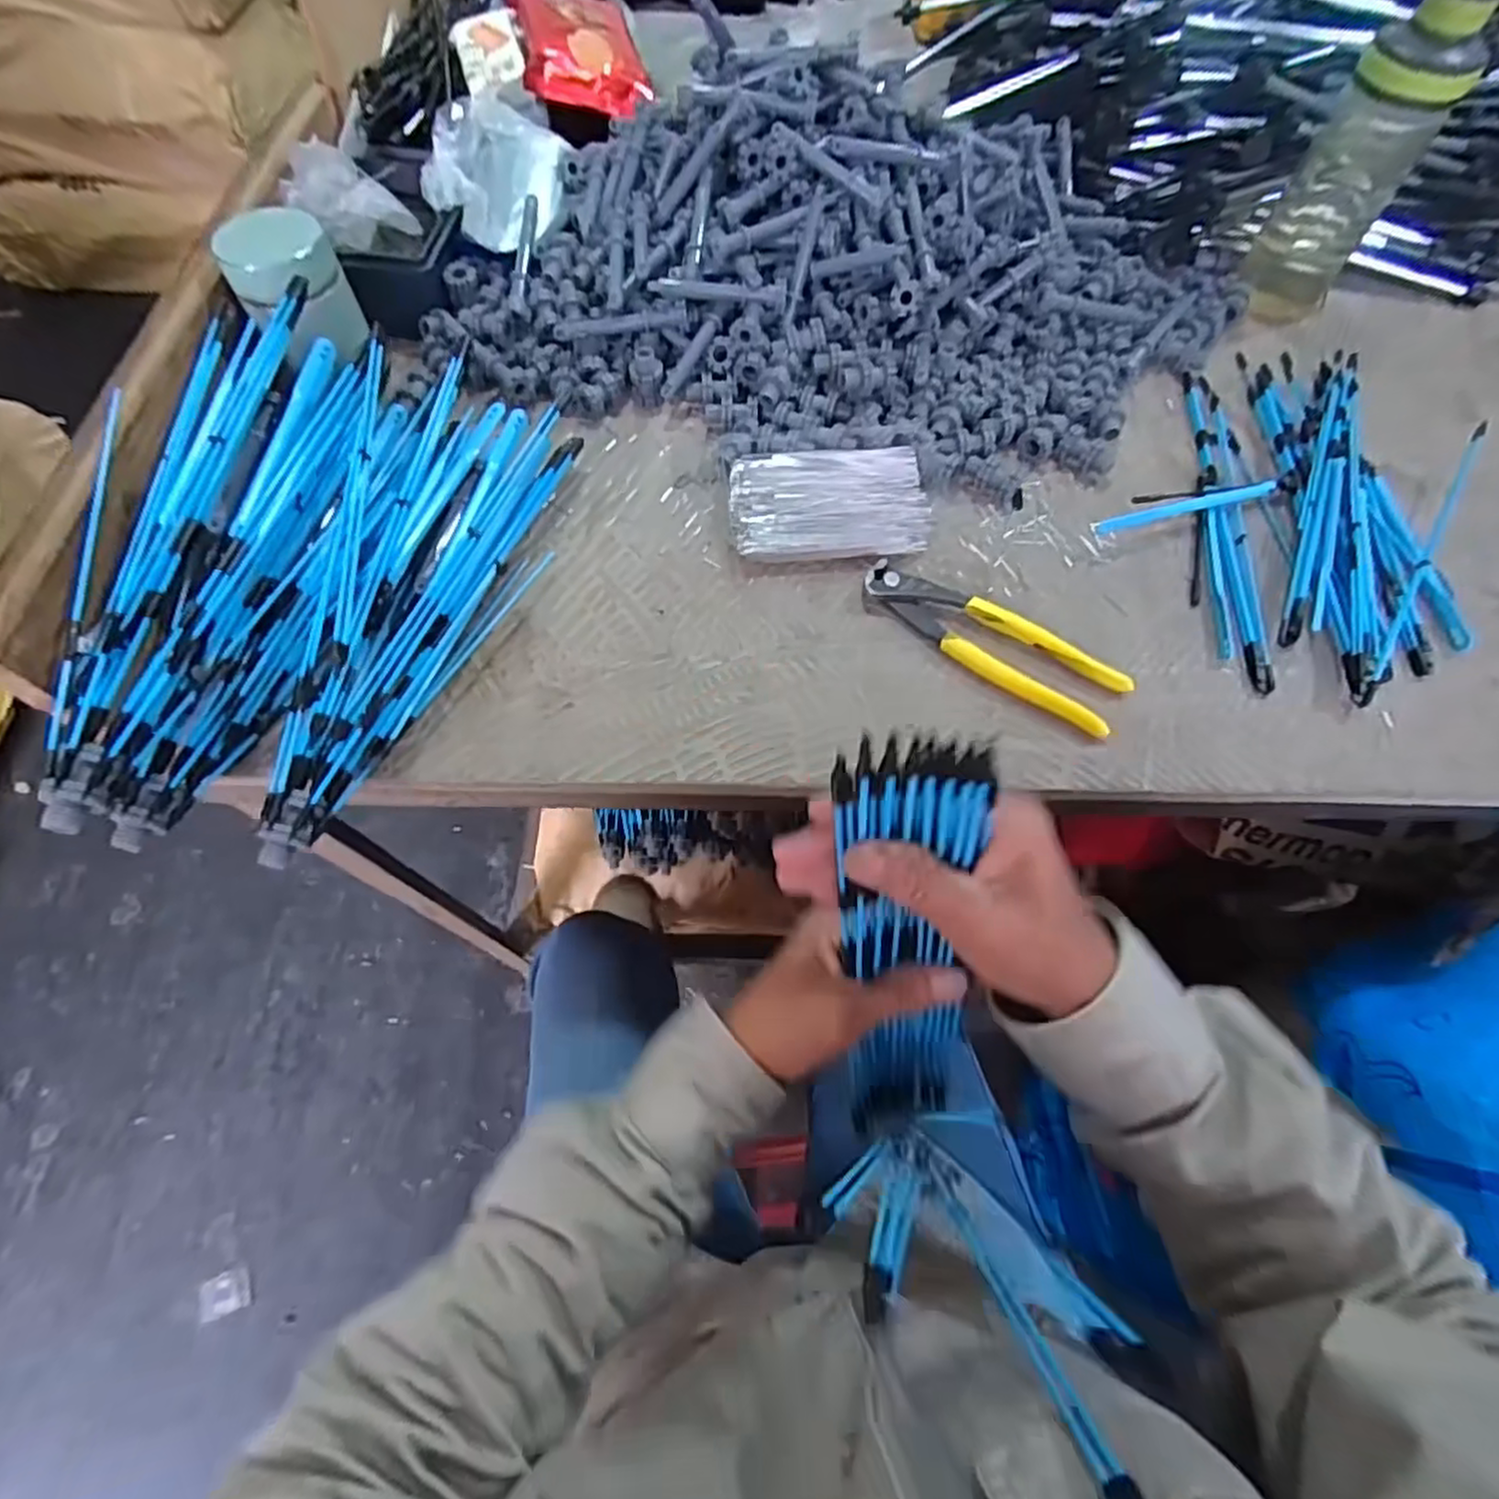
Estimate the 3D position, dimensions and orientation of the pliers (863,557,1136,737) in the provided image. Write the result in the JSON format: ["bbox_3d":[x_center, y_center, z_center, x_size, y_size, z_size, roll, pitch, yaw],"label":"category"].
[{"bbox_3d":[0.145,-0.066,0.441,0.166,0.014,0.044,32,68,14],"label":"pliers"}]

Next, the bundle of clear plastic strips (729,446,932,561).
[{"bbox_3d":[0.053,-0.165,0.483,0.127,0.021,0.079,-3,64,-2],"label":"bundle of clear plastic strips"}]

